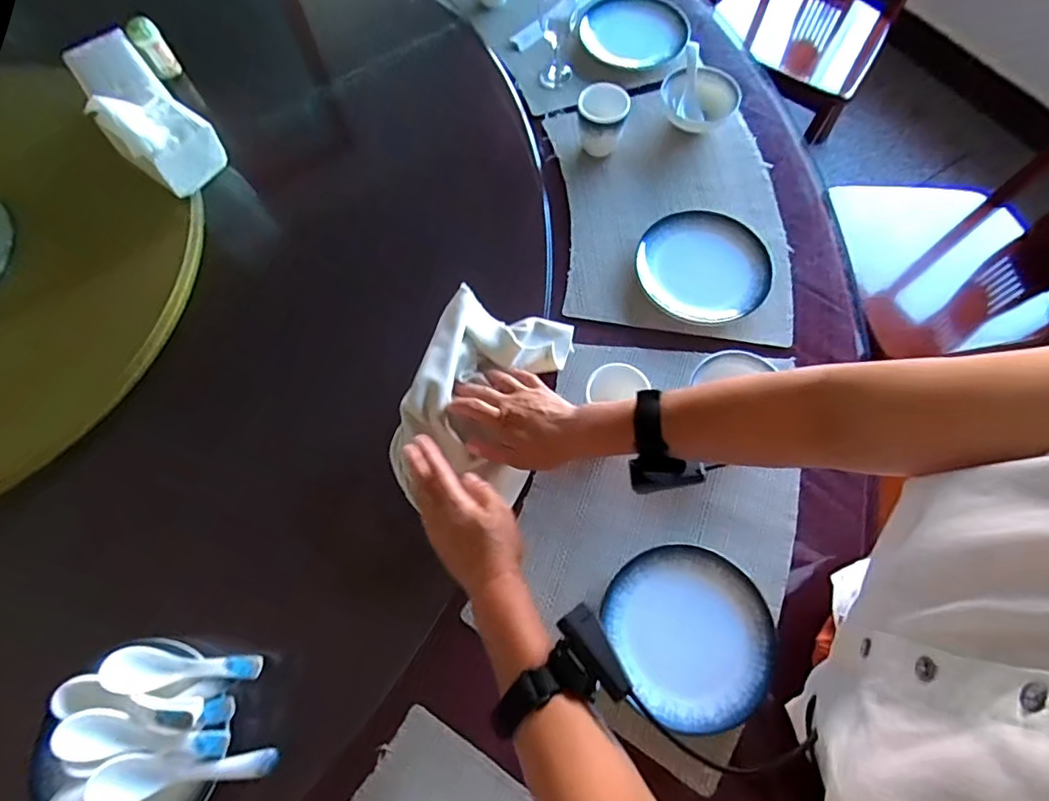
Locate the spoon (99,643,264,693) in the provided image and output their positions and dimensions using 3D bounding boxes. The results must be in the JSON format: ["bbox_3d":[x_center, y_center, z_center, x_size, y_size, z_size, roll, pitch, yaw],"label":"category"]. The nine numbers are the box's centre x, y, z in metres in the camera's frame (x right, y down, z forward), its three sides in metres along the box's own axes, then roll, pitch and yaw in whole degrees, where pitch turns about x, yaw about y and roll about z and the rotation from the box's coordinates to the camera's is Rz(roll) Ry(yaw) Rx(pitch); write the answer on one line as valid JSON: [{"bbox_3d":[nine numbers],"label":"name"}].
[{"bbox_3d":[-0.331,0.259,0.516,0.145,0.022,0.039,-1,68,1],"label":"spoon"}]

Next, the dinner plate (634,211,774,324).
[{"bbox_3d":[0.242,-0.183,0.708,0.168,0.024,0.170,1,68,-4],"label":"dinner plate"}]

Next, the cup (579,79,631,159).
[{"bbox_3d":[0.112,-0.396,0.765,0.067,0.082,0.061,-1,68,2],"label":"cup"}]

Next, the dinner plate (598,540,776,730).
[{"bbox_3d":[0.175,0.239,0.558,0.157,0.014,0.167,-1,68,2],"label":"dinner plate"}]

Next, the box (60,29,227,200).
[{"bbox_3d":[-0.540,-0.413,0.744,0.102,0.098,0.269,-41,73,-14],"label":"box"}]

